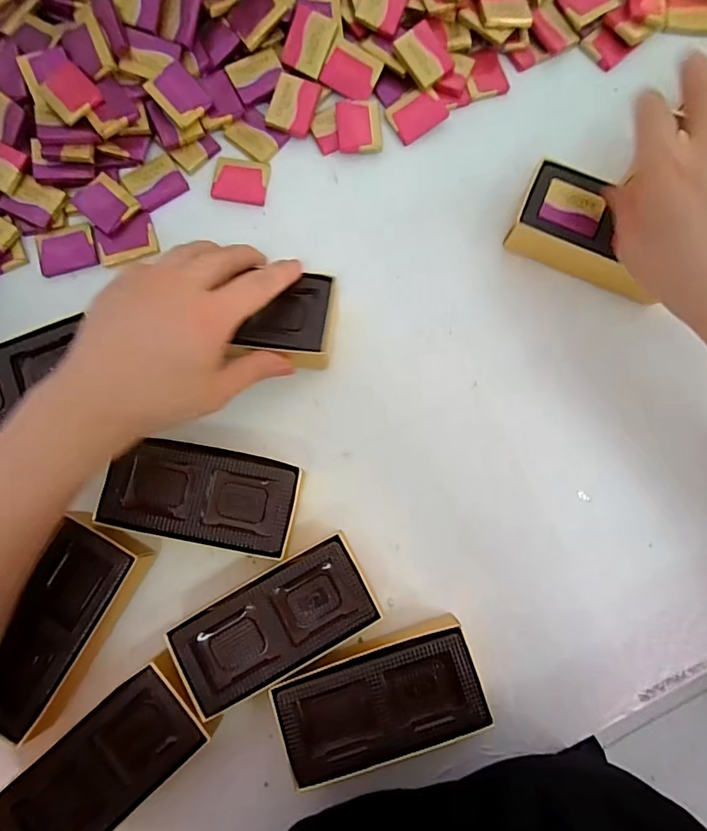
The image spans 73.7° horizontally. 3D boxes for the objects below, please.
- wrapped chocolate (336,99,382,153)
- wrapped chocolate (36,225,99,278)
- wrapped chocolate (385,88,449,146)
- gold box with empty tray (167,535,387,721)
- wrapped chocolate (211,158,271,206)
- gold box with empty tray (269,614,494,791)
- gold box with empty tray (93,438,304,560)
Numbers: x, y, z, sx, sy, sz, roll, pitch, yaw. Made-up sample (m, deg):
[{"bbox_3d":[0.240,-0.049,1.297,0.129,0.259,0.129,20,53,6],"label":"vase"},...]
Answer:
[{"bbox_3d":[0.004,-0.215,0.351,0.032,0.006,0.041,-6,81,-1],"label":"wrapped chocolate"},{"bbox_3d":[-0.205,-0.119,0.333,0.041,0.004,0.033,-14,81,-2],"label":"wrapped chocolate"},{"bbox_3d":[0.047,-0.229,0.355,0.040,0.006,0.033,-35,82,-5],"label":"wrapped chocolate"},{"bbox_3d":[-0.044,0.122,0.282,0.113,0.034,0.057,-30,83,-6],"label":"gold box with empty tray"},{"bbox_3d":[-0.083,-0.173,0.347,0.040,0.004,0.034,7,81,1],"label":"wrapped chocolate"},{"bbox_3d":[0.015,0.163,0.279,0.113,0.038,0.063,-17,81,-4],"label":"gold box with empty tray"},{"bbox_3d":[-0.091,0.048,0.294,0.112,0.032,0.056,12,81,2],"label":"gold box with empty tray"}]

